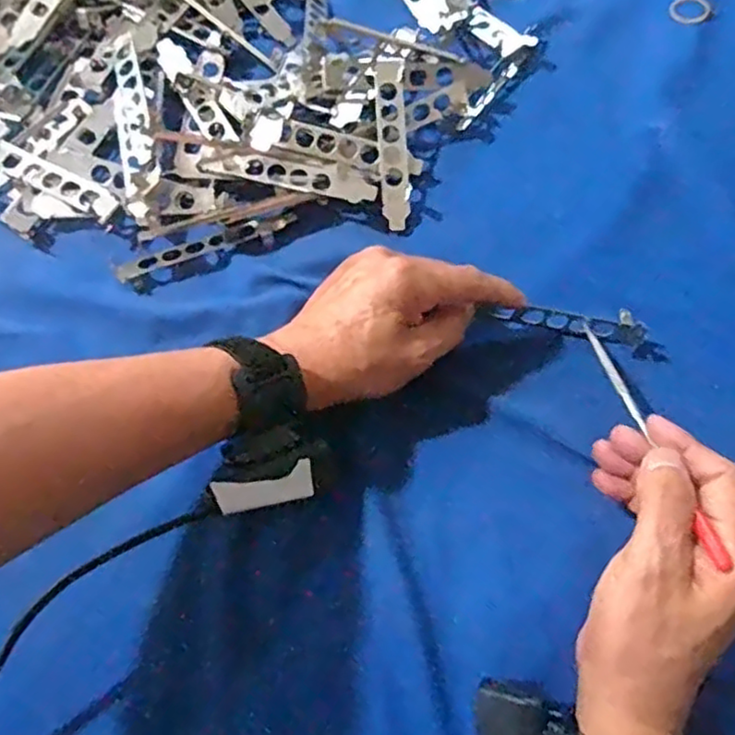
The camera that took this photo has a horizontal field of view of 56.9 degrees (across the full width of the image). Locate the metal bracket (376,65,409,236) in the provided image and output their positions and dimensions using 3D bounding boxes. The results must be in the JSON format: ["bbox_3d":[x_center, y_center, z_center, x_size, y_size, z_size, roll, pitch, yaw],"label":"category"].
[{"bbox_3d":[0.017,-0.154,0.463,0.019,0.006,0.122,-1,82,-7],"label":"metal bracket"}]

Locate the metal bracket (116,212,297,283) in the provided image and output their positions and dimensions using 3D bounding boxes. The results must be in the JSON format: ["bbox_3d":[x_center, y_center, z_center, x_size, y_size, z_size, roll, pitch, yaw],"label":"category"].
[{"bbox_3d":[-0.105,-0.081,0.447,0.119,0.006,0.015,-22,72,-10],"label":"metal bracket"}]

